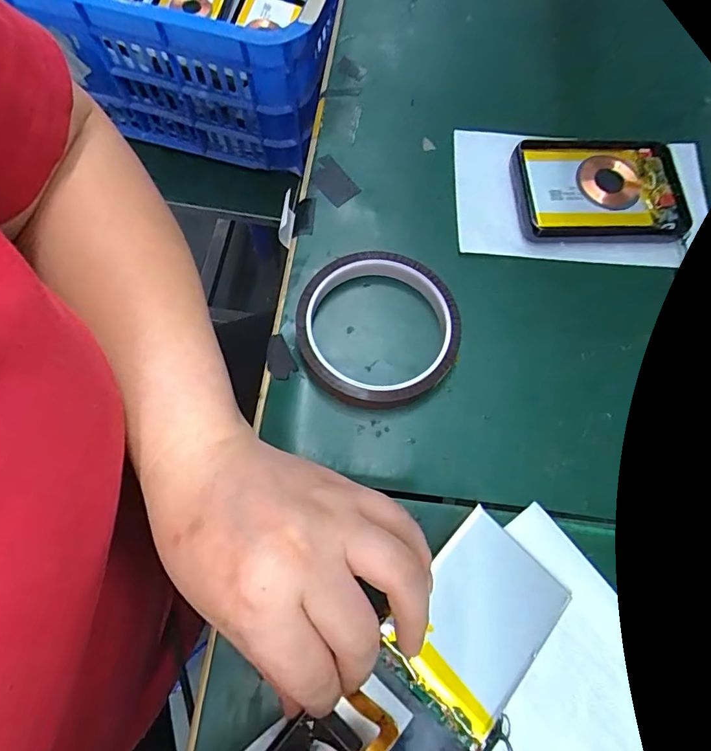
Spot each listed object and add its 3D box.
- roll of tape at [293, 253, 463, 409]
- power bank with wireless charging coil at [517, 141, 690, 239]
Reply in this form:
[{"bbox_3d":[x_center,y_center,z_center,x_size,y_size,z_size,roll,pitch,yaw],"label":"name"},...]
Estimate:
[{"bbox_3d":[0.013,-0.027,0.280,0.090,0.018,0.092,0,71,-1],"label":"roll of tape"},{"bbox_3d":[0.161,-0.122,0.319,0.104,0.014,0.068,0,71,-1],"label":"power bank with wireless charging coil"}]

